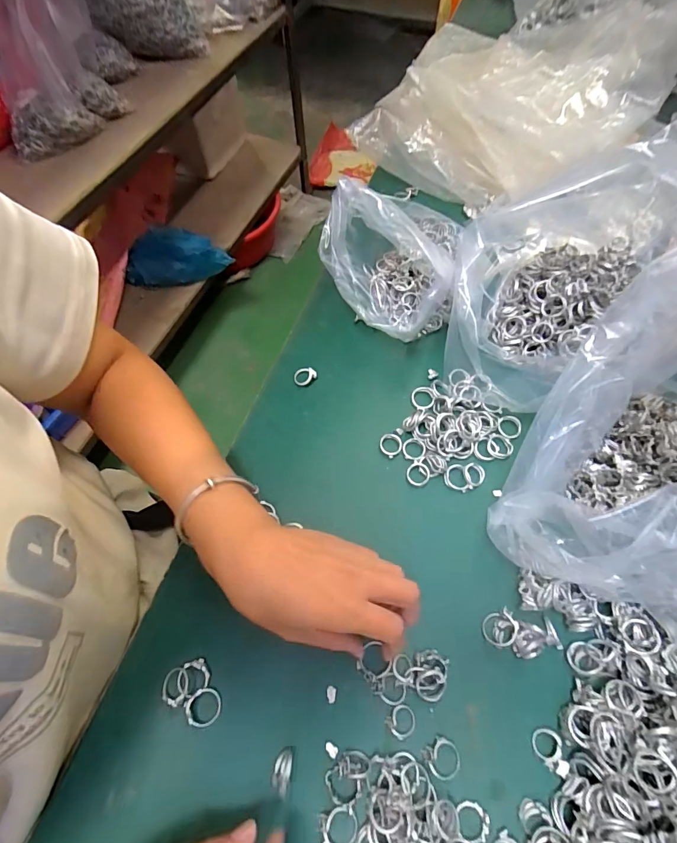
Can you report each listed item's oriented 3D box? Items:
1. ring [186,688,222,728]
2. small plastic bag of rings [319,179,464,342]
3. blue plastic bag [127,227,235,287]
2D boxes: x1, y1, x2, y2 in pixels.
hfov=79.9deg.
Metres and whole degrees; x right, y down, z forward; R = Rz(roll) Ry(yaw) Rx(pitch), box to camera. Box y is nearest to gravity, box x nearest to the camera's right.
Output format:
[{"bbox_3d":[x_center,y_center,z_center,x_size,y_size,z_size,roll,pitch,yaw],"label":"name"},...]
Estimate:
[{"bbox_3d":[-0.091,0.192,0.270,0.022,0.005,0.022,-1,62,1],"label":"ring"},{"bbox_3d":[0.045,-0.157,0.408,0.098,0.103,0.156,-30,65,-13],"label":"small plastic bag of rings"},{"bbox_3d":[-0.457,-0.455,1.123,0.289,0.129,0.097,4,62,4],"label":"blue plastic bag"}]

